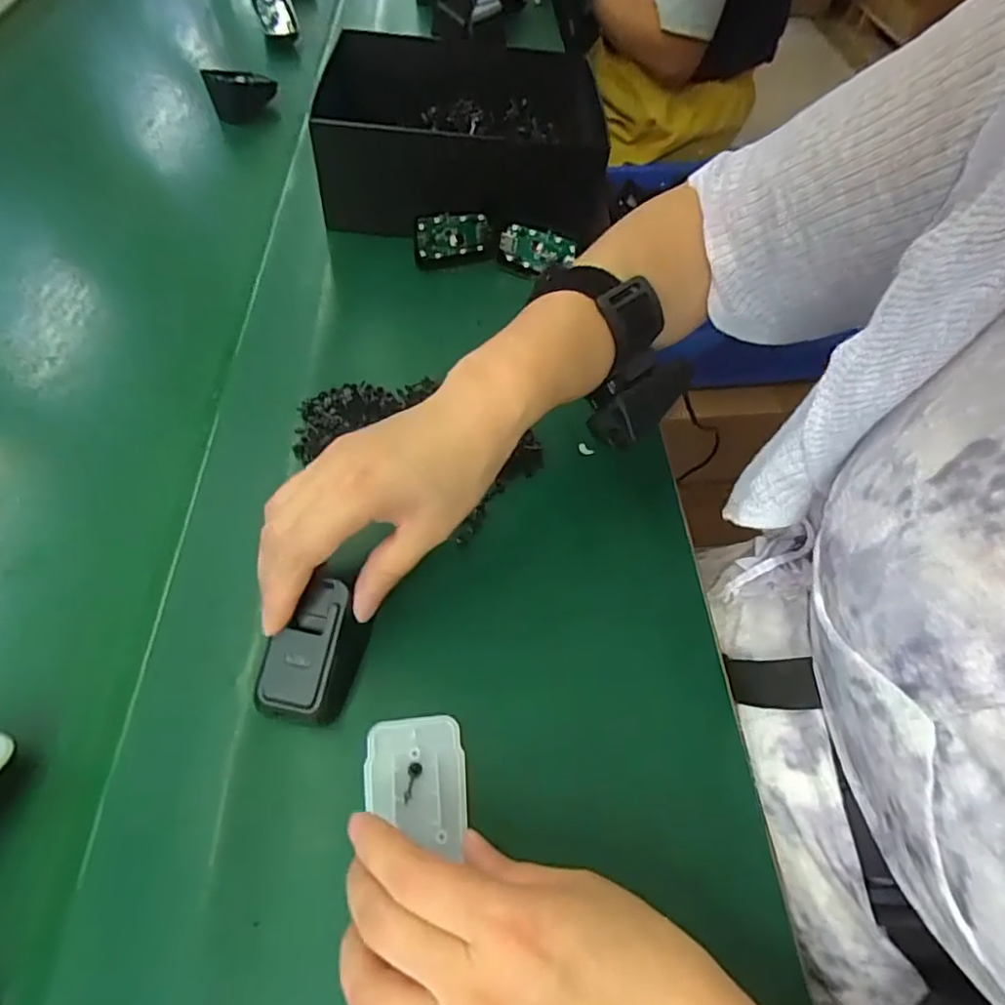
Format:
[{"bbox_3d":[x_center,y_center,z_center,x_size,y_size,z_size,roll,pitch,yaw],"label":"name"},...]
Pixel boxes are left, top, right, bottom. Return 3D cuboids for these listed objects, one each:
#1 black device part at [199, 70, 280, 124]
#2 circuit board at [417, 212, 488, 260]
[{"bbox_3d":[-0.282,-0.427,0.620,0.072,0.059,0.019,-27,91,-41],"label":"black device part"},{"bbox_3d":[-0.041,-0.218,0.488,0.062,0.042,0.008,-14,58,-14],"label":"circuit board"}]

